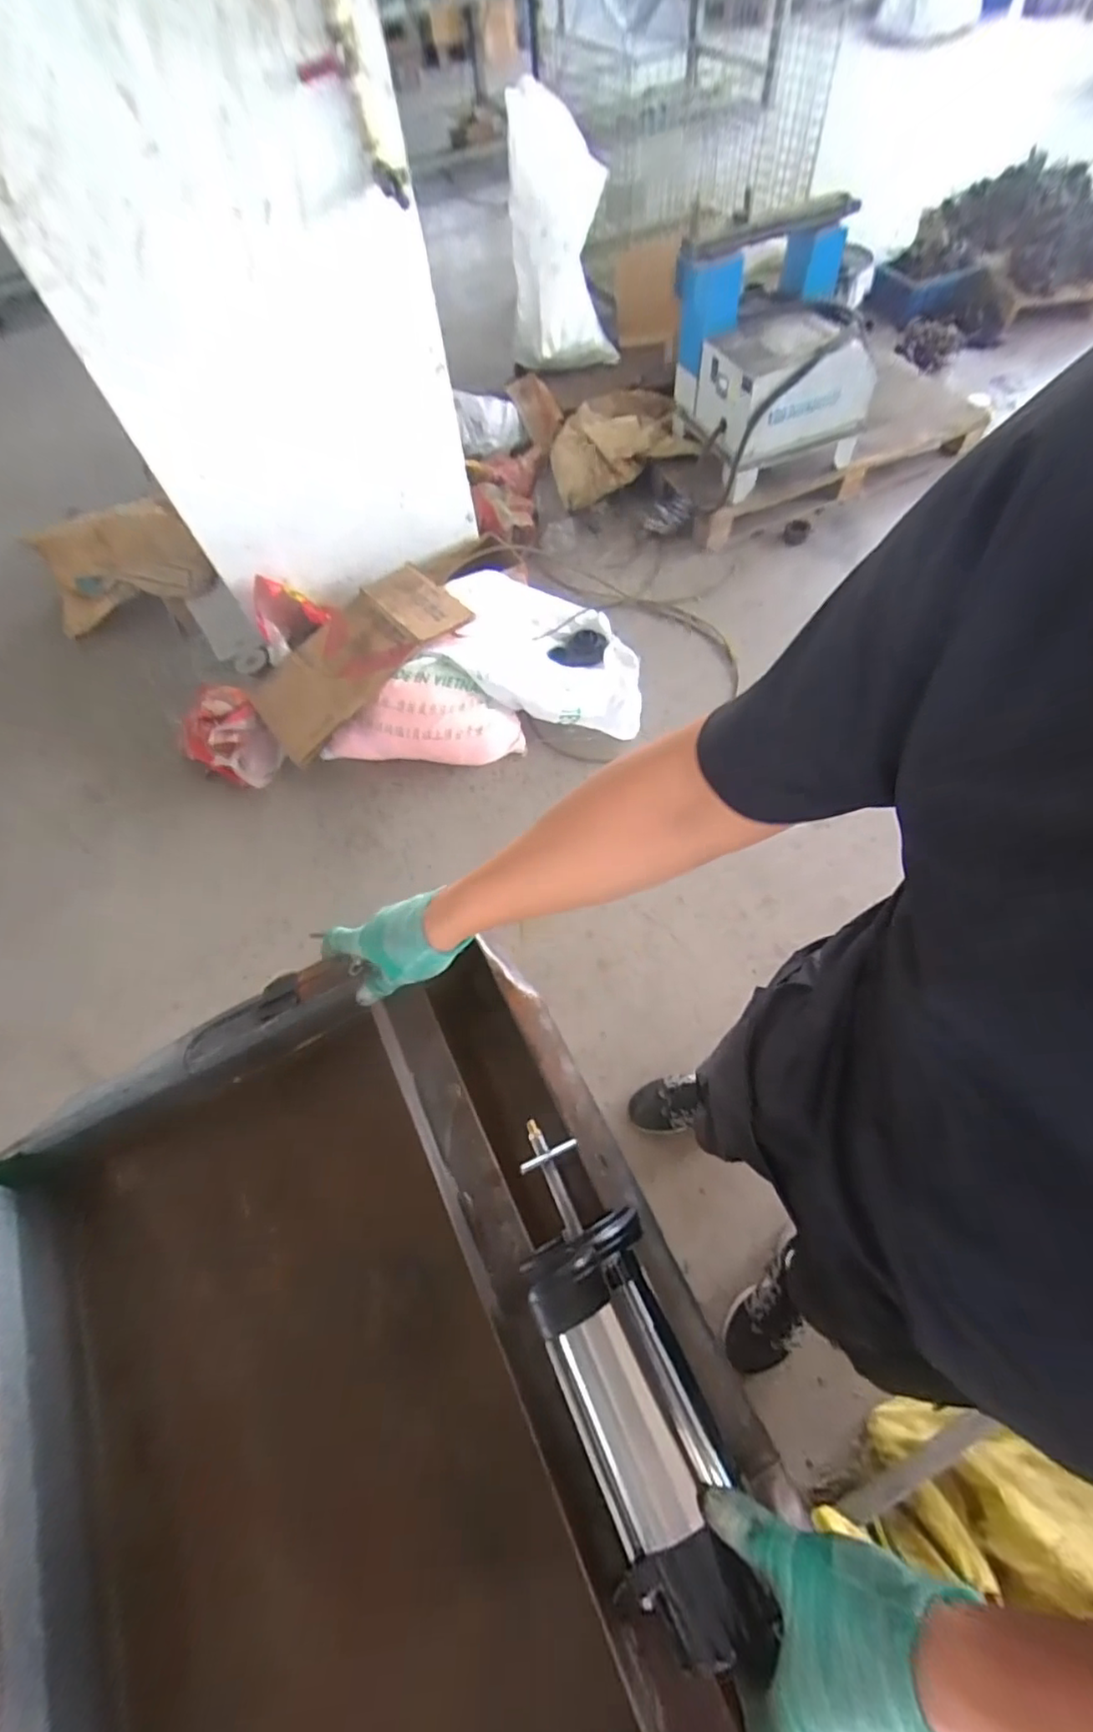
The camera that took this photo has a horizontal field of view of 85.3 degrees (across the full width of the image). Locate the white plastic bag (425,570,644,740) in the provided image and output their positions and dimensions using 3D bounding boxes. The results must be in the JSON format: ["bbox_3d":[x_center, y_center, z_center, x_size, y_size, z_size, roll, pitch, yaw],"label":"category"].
[{"bbox_3d":[0.001,-0.671,1.815,0.582,0.253,0.488,4,63,7],"label":"white plastic bag"}]

